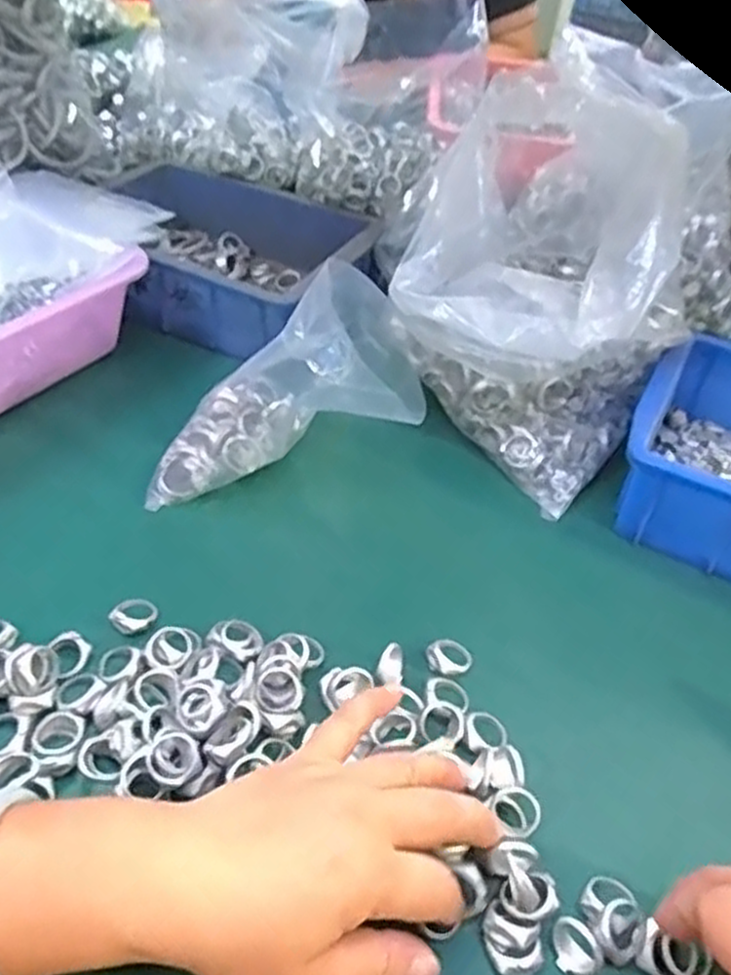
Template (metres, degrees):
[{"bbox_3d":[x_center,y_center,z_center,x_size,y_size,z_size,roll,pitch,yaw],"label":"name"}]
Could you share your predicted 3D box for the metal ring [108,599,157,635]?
[{"bbox_3d":[-0.128,0.070,0.426,0.025,0.007,0.025,4,40,-4],"label":"metal ring"}]

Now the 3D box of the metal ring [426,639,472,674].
[{"bbox_3d":[0.046,0.092,0.421,0.024,0.010,0.019,-12,44,-21],"label":"metal ring"}]

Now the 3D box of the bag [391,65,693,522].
[{"bbox_3d":[0.134,-0.149,0.551,0.181,0.223,0.227,24,43,19],"label":"bag"}]

